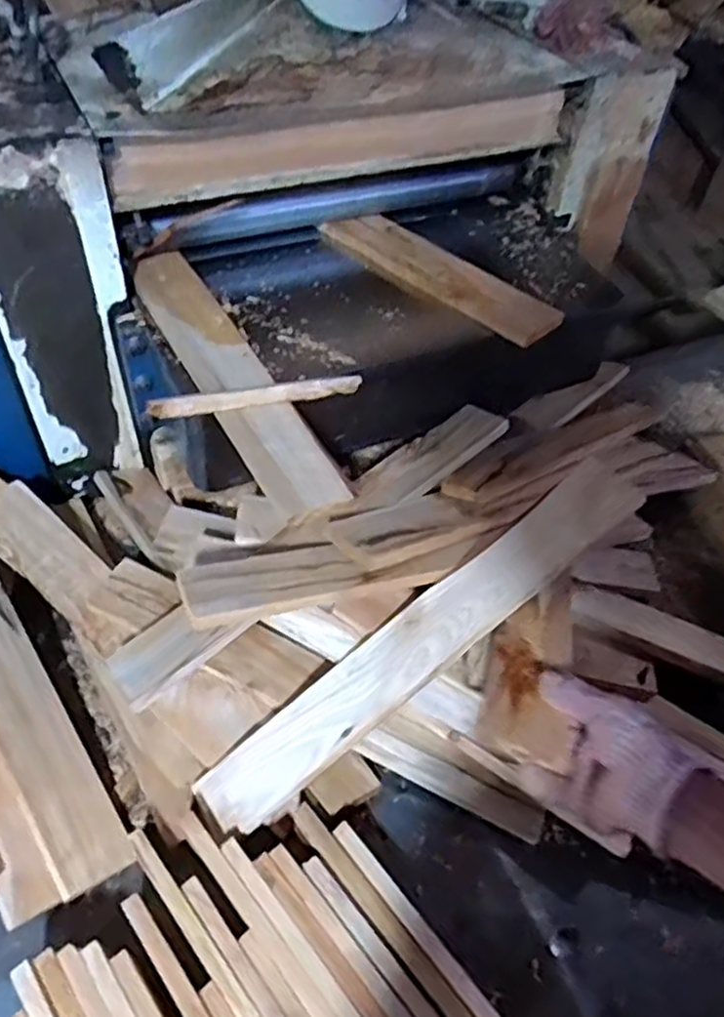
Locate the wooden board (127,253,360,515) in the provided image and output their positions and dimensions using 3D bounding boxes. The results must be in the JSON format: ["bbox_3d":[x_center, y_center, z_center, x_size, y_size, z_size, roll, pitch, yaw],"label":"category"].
[{"bbox_3d":[-0.132,-0.137,0.691,0.069,0.022,0.395,-22,55,-23],"label":"wooden board"}]

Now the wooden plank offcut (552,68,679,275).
[{"bbox_3d":[0.313,-0.423,0.906,0.123,0.225,0.032,-7,49,-15],"label":"wooden plank offcut"}]

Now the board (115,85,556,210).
[{"bbox_3d":[-0.001,-0.398,0.770,0.533,0.069,0.026,-16,53,-19],"label":"board"}]

